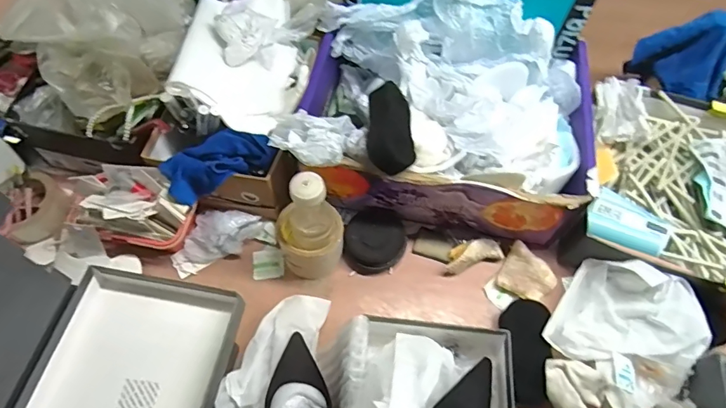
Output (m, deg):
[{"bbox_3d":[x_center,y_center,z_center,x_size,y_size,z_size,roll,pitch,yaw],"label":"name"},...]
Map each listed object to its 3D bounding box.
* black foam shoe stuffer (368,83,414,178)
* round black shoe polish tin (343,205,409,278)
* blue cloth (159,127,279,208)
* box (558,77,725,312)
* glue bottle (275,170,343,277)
[{"bbox_3d":[0.035,-0.098,0.590,0.064,0.036,0.117,20,65,-26],"label":"black foam shoe stuffer"},{"bbox_3d":[0.019,0.053,0.671,0.084,0.035,0.095,23,62,11],"label":"round black shoe polish tin"},{"bbox_3d":[-0.200,-0.057,0.645,0.151,0.045,0.076,-25,64,-15],"label":"blue cloth"},{"bbox_3d":[0.454,-0.029,0.679,0.265,0.095,0.314,17,61,8],"label":"box"},{"bbox_3d":[-0.071,0.028,0.601,0.087,0.180,0.078,-4,61,-4],"label":"glue bottle"}]

